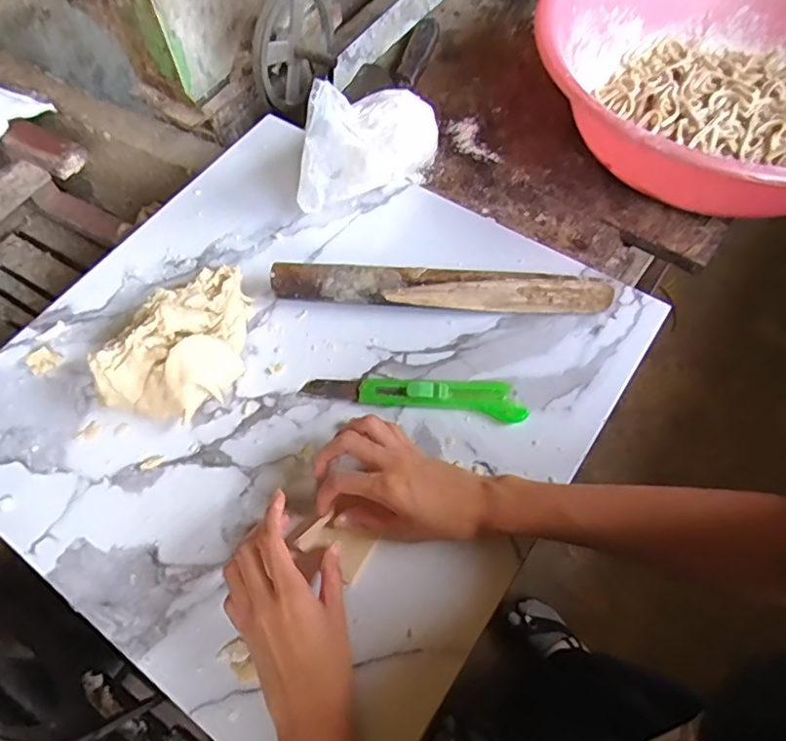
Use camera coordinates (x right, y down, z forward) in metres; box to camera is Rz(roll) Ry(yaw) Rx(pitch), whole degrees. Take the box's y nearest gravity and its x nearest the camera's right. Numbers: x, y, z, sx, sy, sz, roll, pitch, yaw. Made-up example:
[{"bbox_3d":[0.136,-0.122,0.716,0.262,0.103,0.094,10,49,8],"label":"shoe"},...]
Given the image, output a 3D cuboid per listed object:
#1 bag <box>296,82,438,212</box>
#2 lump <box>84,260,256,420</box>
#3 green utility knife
[{"bbox_3d":[-0.028,-0.235,0.575,0.166,0.122,0.065,-26,64,-14],"label":"bag"},{"bbox_3d":[-0.174,-0.022,0.502,0.094,0.064,0.158,33,66,18],"label":"lump"},{"bbox_3d":[0.018,0.021,0.496,0.188,0.020,0.031,5,61,3],"label":"green utility knife"}]

